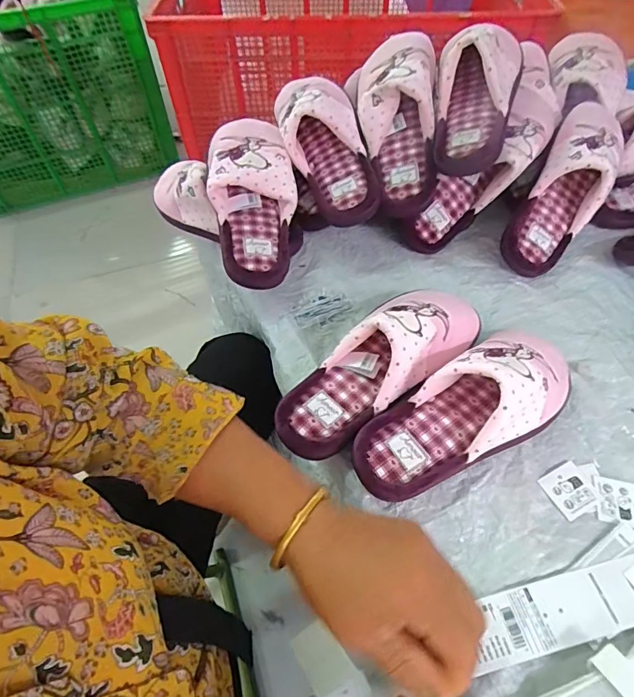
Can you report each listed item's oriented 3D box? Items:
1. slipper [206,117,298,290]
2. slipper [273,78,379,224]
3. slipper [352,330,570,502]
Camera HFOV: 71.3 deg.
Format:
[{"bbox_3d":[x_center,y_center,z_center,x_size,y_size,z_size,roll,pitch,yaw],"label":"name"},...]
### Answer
[{"bbox_3d":[-0.077,-0.186,0.525,0.102,0.055,0.241,-4,79,-1],"label":"slipper"},{"bbox_3d":[0.011,-0.259,0.555,0.101,0.073,0.231,-18,79,-11],"label":"slipper"},{"bbox_3d":[0.139,0.056,0.402,0.231,0.084,0.086,-28,57,-18],"label":"slipper"}]

